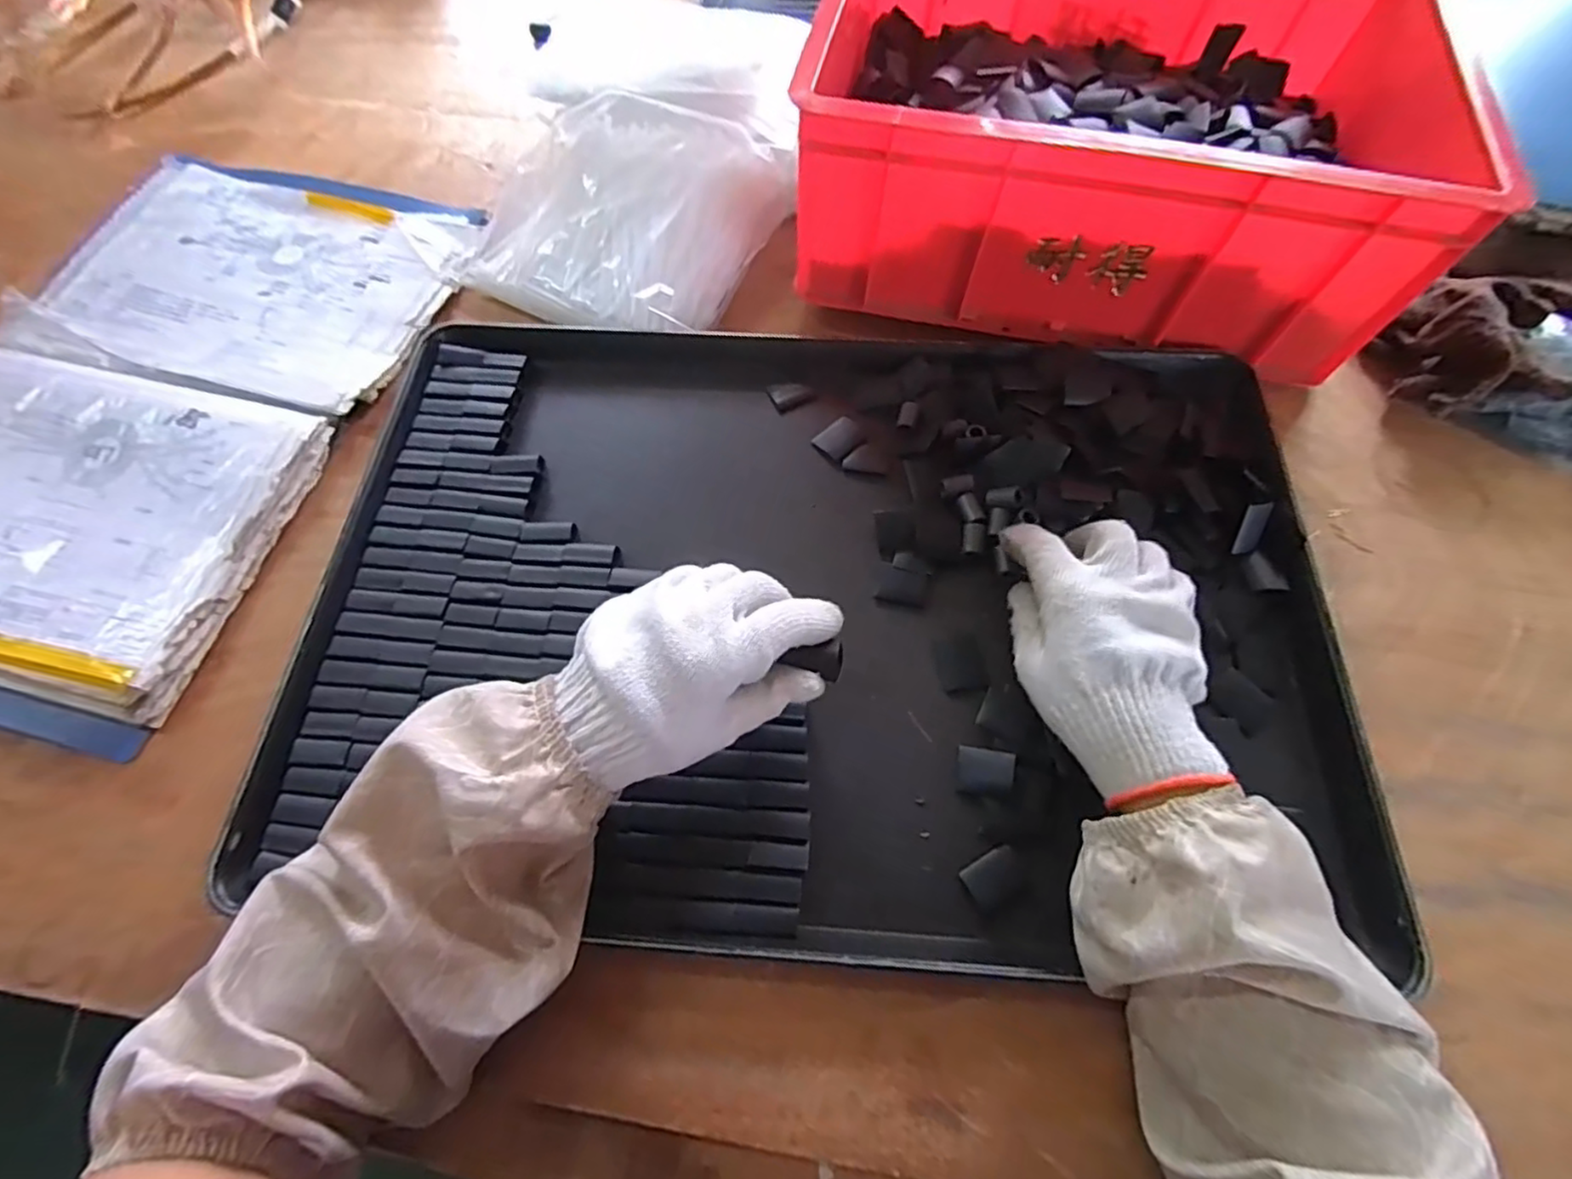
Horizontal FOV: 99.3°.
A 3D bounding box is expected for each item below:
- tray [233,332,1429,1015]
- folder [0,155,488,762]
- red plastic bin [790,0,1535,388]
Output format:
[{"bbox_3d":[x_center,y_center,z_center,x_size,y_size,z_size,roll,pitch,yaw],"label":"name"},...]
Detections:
[{"bbox_3d":[0.019,-0.012,0.405,0.586,0.043,0.406,4,62,1],"label":"tray"},{"bbox_3d":[-0.460,-0.146,0.488,0.311,0.034,0.472,14,66,7],"label":"folder"},{"bbox_3d":[0.230,-0.340,0.488,0.398,0.145,0.296,10,65,5],"label":"red plastic bin"}]

